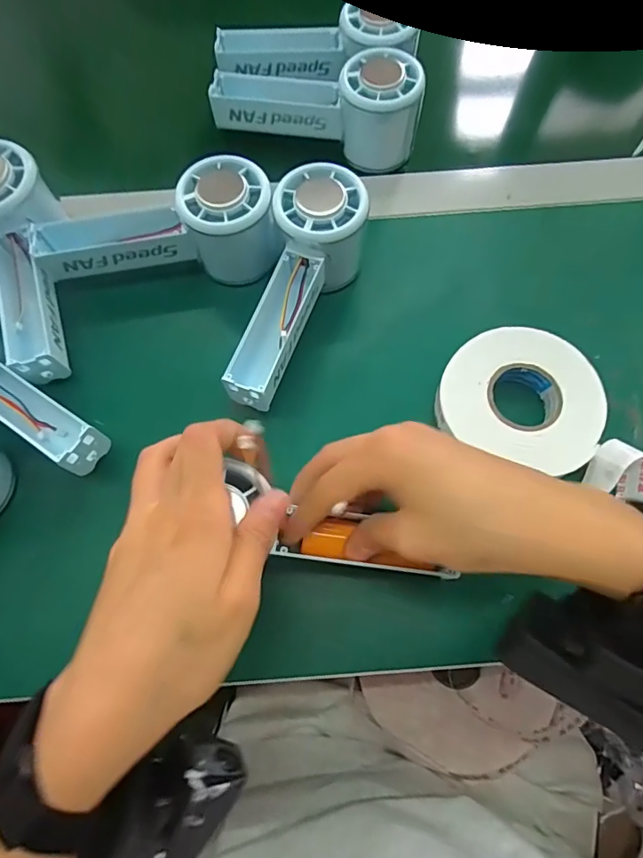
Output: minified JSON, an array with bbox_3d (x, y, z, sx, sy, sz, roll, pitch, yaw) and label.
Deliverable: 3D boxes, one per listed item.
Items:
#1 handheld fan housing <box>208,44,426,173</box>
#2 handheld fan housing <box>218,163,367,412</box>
[{"bbox_3d":[-0.004,-0.242,0.369,0.150,0.060,0.044,12,71,5],"label":"handheld fan housing"},{"bbox_3d":[-0.015,-0.087,0.316,0.056,0.060,0.156,22,85,8],"label":"handheld fan housing"}]

